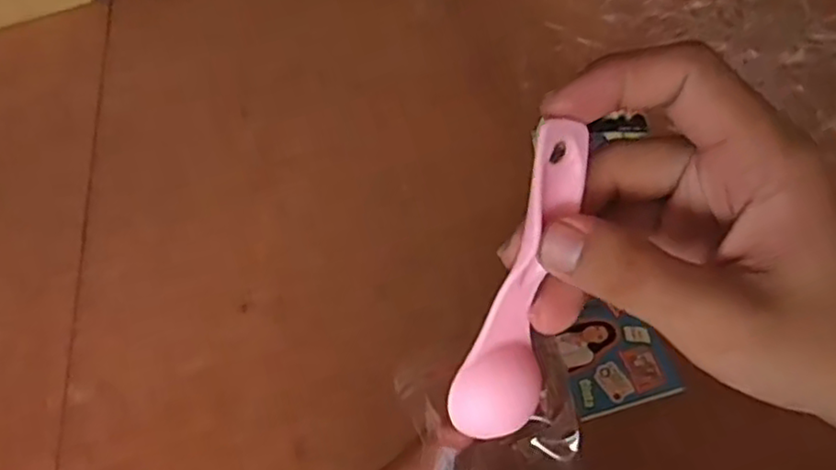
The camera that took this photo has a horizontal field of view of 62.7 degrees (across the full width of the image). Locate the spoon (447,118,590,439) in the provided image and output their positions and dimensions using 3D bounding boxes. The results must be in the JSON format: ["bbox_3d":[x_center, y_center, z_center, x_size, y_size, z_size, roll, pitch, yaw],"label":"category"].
[{"bbox_3d":[0.035,0.018,0.224,0.027,0.108,0.021,16,23,13],"label":"spoon"}]

